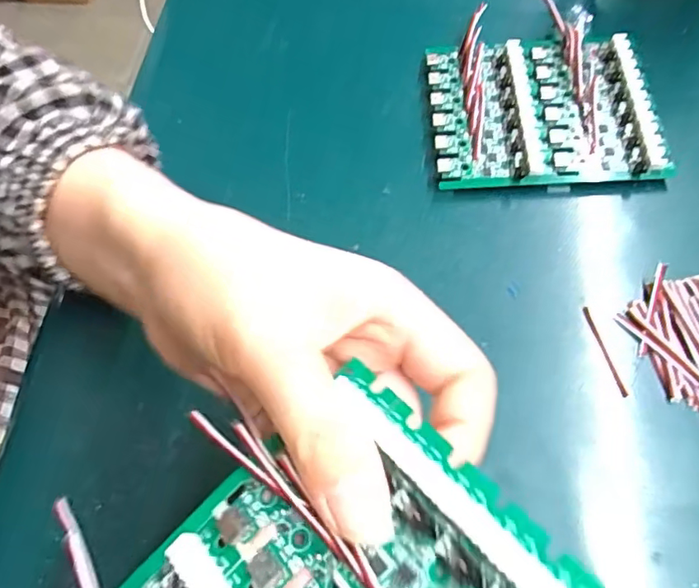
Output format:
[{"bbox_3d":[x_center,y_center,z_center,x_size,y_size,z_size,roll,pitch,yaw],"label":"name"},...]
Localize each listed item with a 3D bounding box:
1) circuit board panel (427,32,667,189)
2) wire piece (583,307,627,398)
[{"bbox_3d":[0.107,-0.105,0.309,0.118,0.011,0.097,-4,65,4],"label":"circuit board panel"},{"bbox_3d":[0.122,0.027,0.260,0.004,0.004,0.046,-13,66,-2],"label":"wire piece"}]

